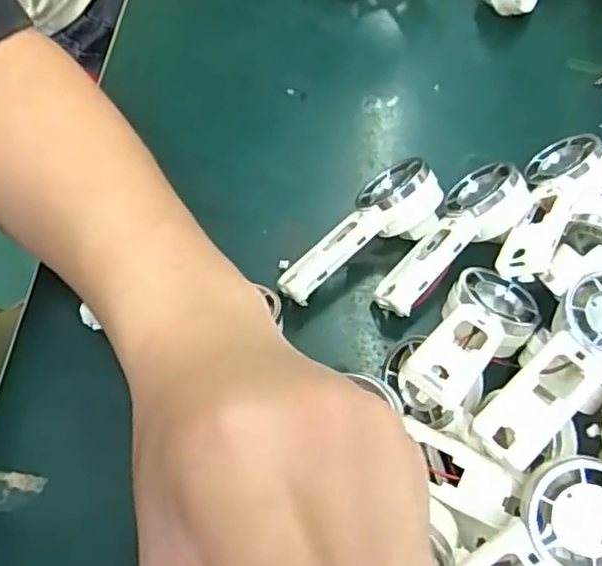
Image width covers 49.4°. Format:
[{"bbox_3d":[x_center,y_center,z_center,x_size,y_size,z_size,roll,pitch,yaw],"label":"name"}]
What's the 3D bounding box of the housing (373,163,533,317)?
[{"bbox_3d":[0.074,-0.018,0.313,0.034,0.036,0.091,34,67,14],"label":"housing"}]

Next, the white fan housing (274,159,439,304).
[{"bbox_3d":[0.027,-0.025,0.315,0.090,0.023,0.037,-38,70,-3],"label":"white fan housing"}]

